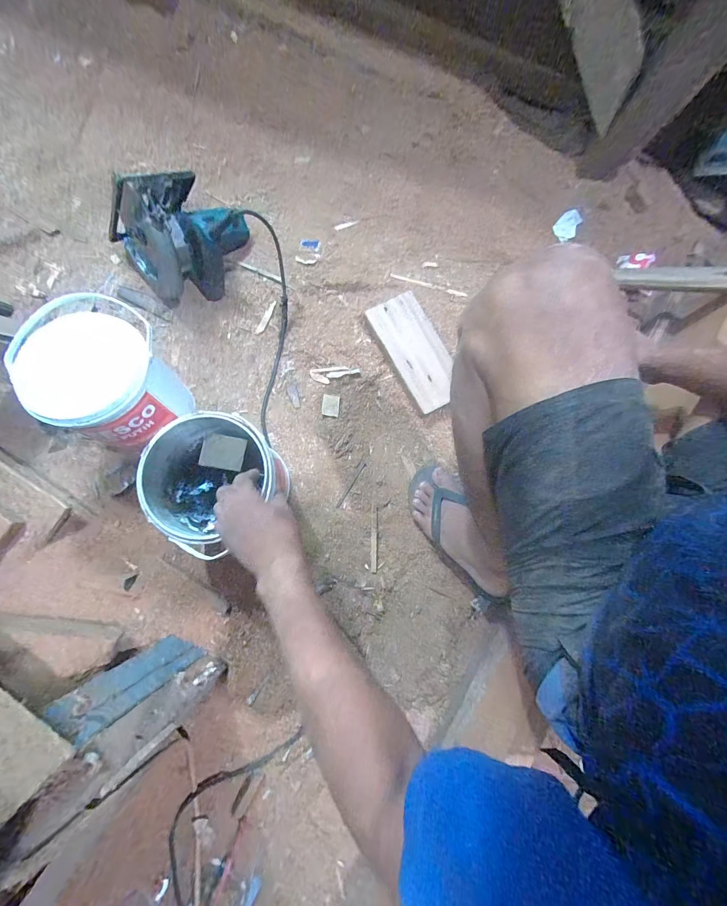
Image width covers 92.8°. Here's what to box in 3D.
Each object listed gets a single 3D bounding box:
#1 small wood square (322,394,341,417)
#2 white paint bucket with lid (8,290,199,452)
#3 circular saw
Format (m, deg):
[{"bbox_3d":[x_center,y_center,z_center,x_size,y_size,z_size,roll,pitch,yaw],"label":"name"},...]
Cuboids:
[{"bbox_3d":[-0.065,-0.095,0.688,0.033,0.006,0.042,6,75,0],"label":"small wood square"},{"bbox_3d":[-0.422,-0.110,0.595,0.188,0.181,0.172,0,79,-1],"label":"white paint bucket with lid"},{"bbox_3d":[-0.367,-0.416,0.659,0.249,0.204,0.148,-11,79,-3],"label":"circular saw"}]

